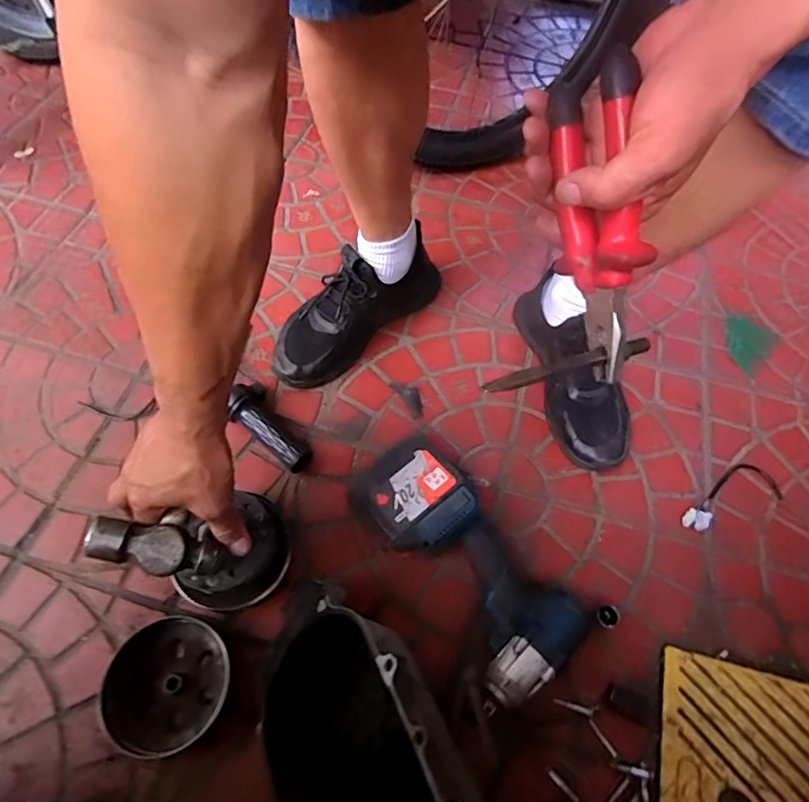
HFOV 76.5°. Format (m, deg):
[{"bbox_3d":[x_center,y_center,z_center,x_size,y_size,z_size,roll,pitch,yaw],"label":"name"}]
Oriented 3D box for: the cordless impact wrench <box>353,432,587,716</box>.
[{"bbox_3d":[0.062,0.170,0.557,0.129,0.075,0.272,-28,70,-22],"label":"cordless impact wrench"}]

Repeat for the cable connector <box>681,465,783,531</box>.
[{"bbox_3d":[0.402,0.113,0.634,0.153,0.024,0.055,-16,63,-12],"label":"cable connector"}]

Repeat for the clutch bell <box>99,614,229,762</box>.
[{"bbox_3d":[-0.231,0.278,0.504,0.114,0.036,0.114,1,60,-2],"label":"clutch bell"}]

